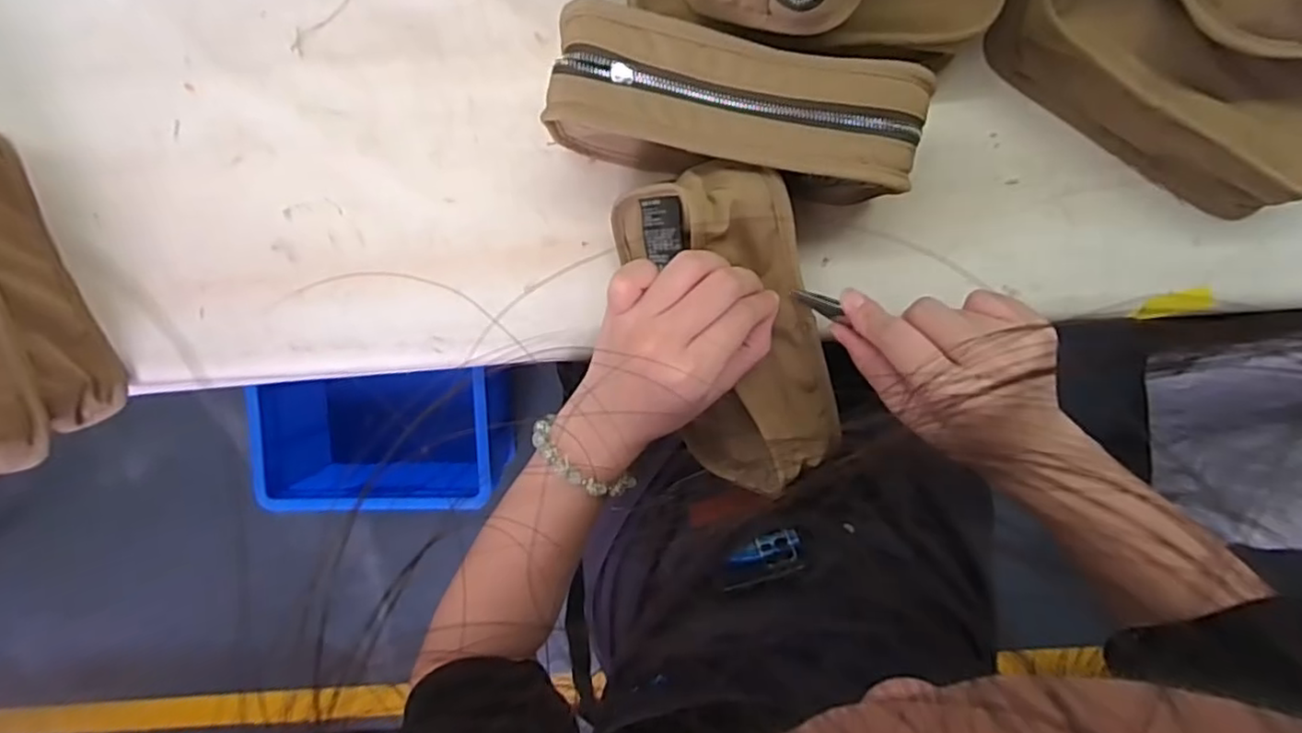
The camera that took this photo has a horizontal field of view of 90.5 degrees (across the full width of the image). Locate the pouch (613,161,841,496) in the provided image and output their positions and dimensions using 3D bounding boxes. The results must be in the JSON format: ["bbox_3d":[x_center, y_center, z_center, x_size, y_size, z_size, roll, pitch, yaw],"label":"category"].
[{"bbox_3d":[0.046,-0.017,0.365,0.089,0.062,0.186,-18,112,4],"label":"pouch"}]

